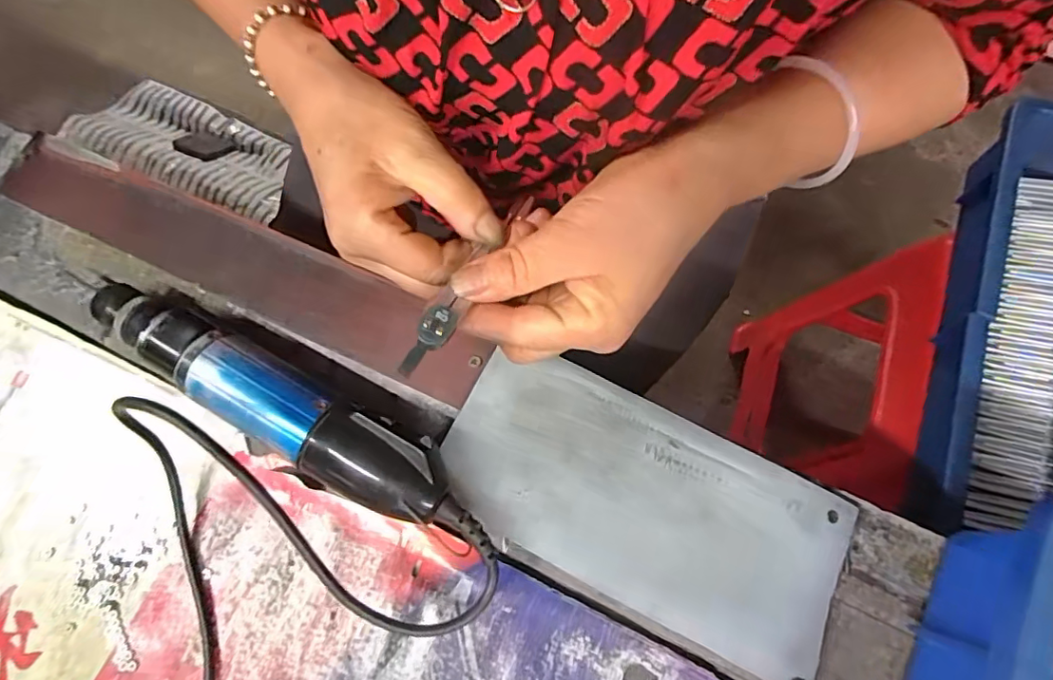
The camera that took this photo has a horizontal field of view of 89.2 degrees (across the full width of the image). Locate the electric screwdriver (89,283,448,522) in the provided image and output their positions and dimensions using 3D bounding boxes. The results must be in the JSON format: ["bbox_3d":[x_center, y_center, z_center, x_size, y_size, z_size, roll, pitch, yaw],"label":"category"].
[{"bbox_3d":[-0.131,0.030,0.268,0.203,0.037,0.038,25,76,9],"label":"electric screwdriver"}]

